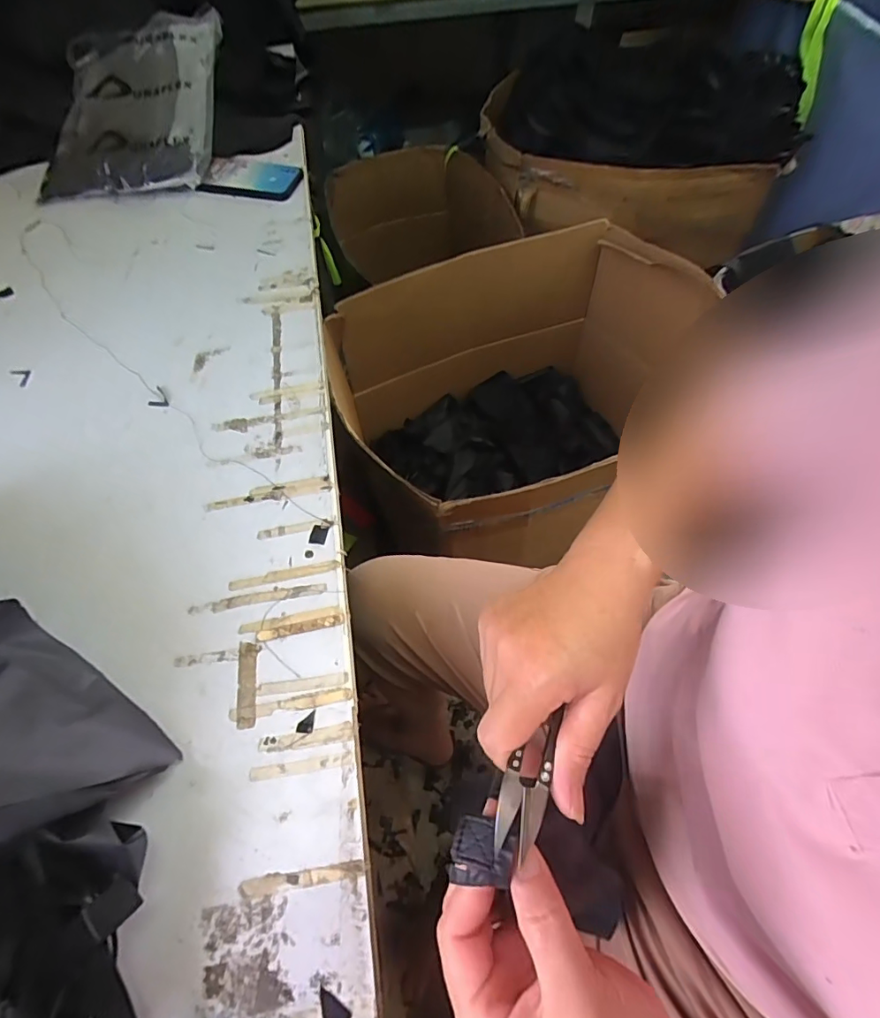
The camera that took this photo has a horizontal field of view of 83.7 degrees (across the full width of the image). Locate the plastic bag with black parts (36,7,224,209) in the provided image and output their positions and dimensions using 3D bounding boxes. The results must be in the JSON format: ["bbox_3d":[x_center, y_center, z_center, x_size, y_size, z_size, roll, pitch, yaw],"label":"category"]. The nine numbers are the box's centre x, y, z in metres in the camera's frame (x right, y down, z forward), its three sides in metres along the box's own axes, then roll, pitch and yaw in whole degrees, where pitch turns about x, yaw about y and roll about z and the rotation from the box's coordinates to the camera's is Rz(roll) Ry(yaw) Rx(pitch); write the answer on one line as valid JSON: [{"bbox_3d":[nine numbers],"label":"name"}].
[{"bbox_3d":[-0.479,-0.634,0.775,0.269,0.076,0.326,-1,79,6],"label":"plastic bag with black parts"}]

